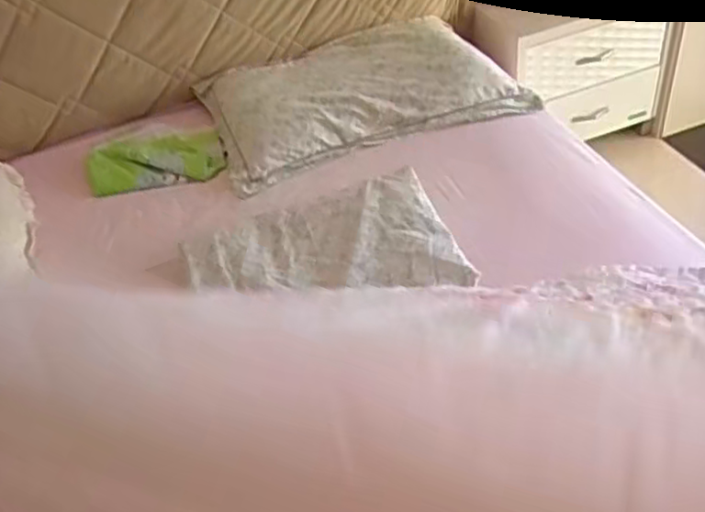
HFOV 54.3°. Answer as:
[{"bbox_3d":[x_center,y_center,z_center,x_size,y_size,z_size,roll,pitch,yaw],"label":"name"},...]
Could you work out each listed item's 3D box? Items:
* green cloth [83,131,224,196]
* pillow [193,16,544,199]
[{"bbox_3d":[-0.483,-0.229,1.687,0.341,0.026,0.184,-7,43,2],"label":"green cloth"},{"bbox_3d":[0.005,-0.431,1.730,0.714,0.144,0.469,-18,44,-10],"label":"pillow"}]

